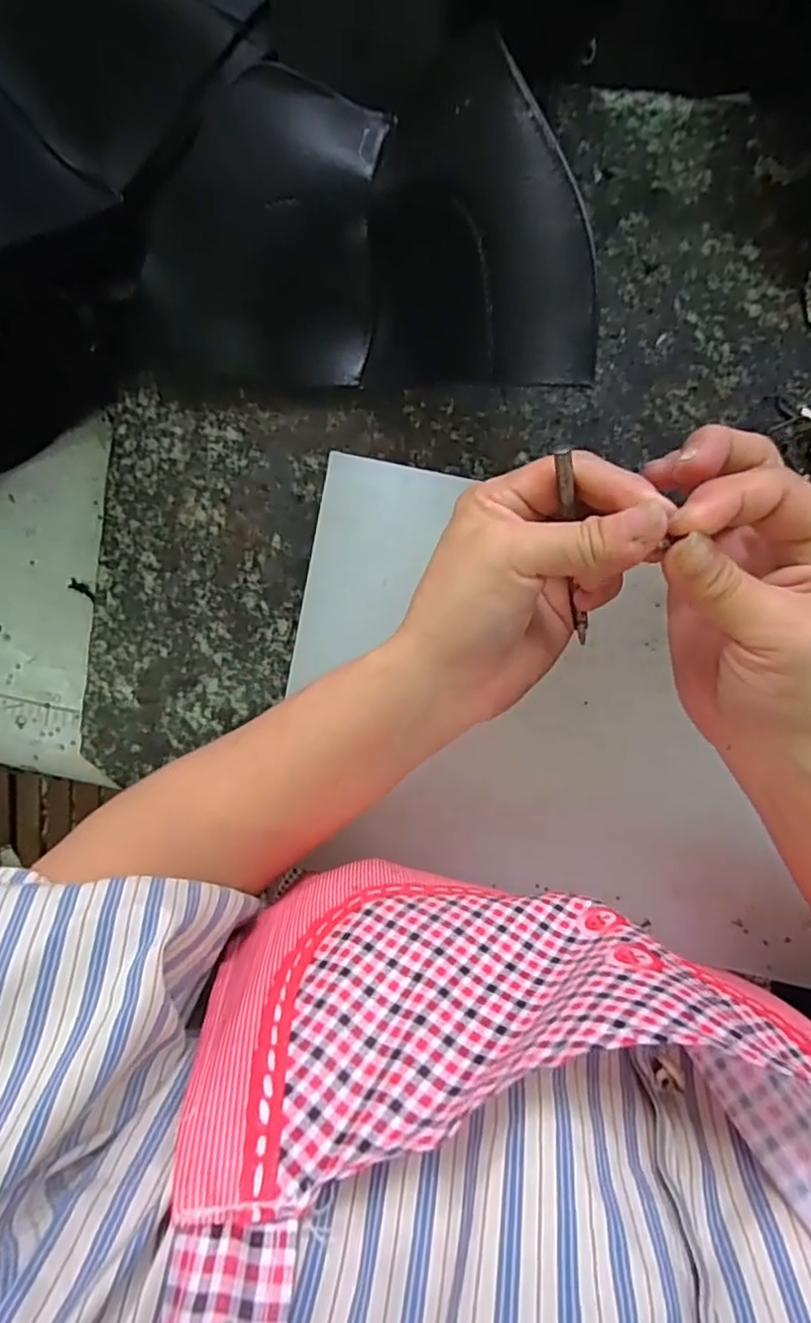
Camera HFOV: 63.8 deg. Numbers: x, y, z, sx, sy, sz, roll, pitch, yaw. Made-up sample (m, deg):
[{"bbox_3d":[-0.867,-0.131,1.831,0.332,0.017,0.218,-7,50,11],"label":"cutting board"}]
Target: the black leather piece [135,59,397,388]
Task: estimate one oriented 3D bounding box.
[{"bbox_3d":[-0.067,-0.196,0.299,0.110,0.016,0.126,8,98,5],"label":"black leather piece"}]

